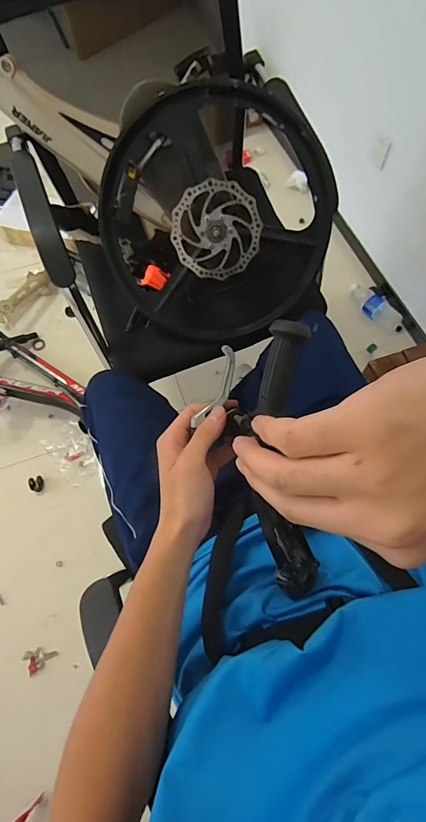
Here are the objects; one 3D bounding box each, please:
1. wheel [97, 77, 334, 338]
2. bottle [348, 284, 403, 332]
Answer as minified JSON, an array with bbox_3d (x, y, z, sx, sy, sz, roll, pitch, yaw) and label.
[{"bbox_3d":[0.005,-0.325,0.665,0.415,0.395,0.100,-14,23,9],"label":"wheel"},{"bbox_3d":[0.540,-0.355,1.259,0.070,0.060,0.220,-30,68,-12],"label":"bottle"}]

